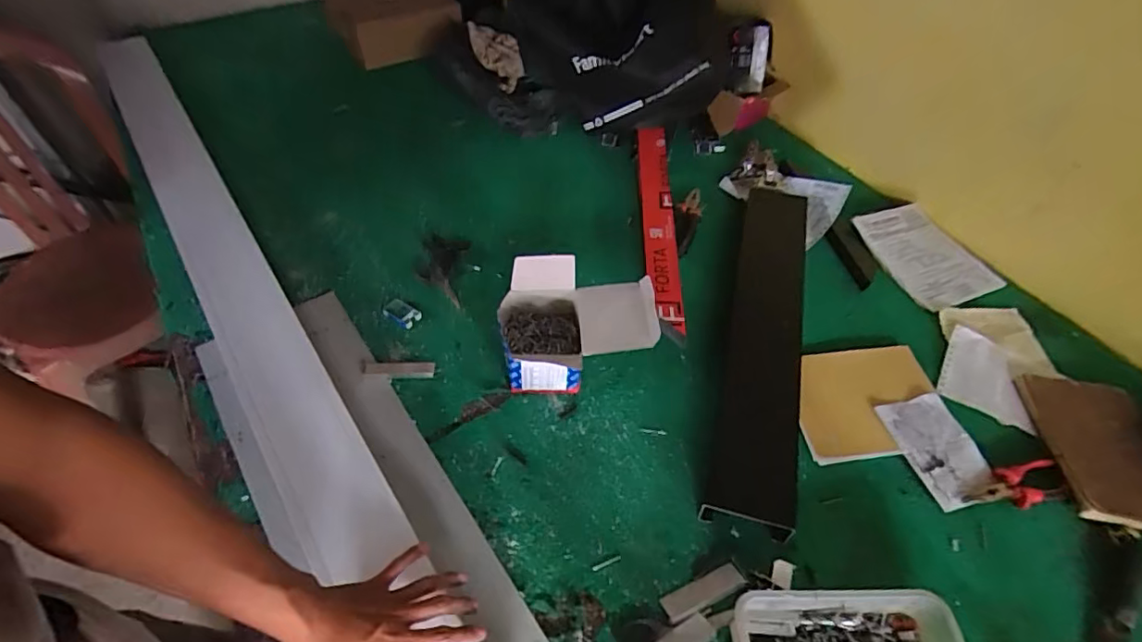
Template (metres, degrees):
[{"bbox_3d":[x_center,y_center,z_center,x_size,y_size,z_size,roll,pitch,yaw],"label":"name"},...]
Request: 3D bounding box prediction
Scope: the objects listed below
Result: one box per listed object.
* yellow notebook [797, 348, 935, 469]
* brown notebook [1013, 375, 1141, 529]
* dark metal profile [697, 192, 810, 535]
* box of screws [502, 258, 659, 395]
[{"bbox_3d":[0.405,0.105,0.766,0.221,0.021,0.161,-6,51,-8],"label":"yellow notebook"},{"bbox_3d":[0.699,0.166,0.732,0.141,0.027,0.210,7,51,2],"label":"brown notebook"},{"bbox_3d":[0.294,-0.005,0.836,0.108,0.033,0.632,14,51,8],"label":"dark metal profile"},{"bbox_3d":[0.006,0.012,0.754,0.196,0.124,0.140,2,50,-2],"label":"box of screws"}]

